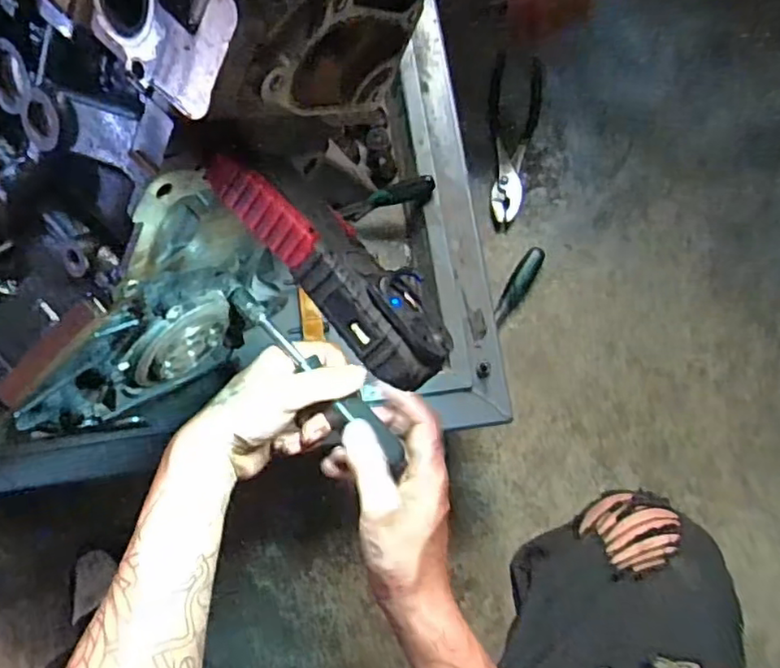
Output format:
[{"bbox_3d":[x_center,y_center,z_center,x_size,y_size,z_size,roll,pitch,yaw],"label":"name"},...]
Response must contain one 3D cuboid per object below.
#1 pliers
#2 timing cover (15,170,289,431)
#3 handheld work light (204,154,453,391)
[{"bbox_3d":[0.163,-0.250,0.829,0.064,0.028,0.235,6,79,1],"label":"pliers"},{"bbox_3d":[-0.163,0.003,0.429,0.043,0.217,0.183,44,82,8],"label":"timing cover"},{"bbox_3d":[-0.027,-0.039,0.328,0.052,0.034,0.153,-40,82,-7],"label":"handheld work light"}]

